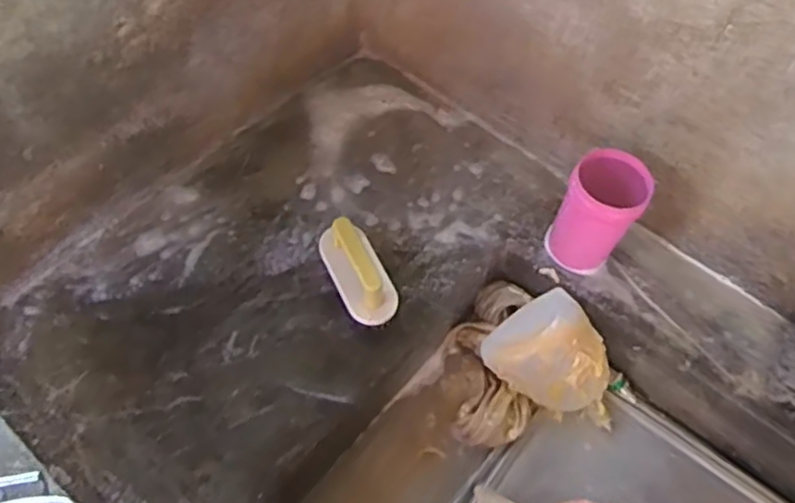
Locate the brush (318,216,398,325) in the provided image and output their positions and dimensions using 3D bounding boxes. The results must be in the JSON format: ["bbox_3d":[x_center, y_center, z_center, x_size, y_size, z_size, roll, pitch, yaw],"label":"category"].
[{"bbox_3d":[-0.046,0.026,0.784,0.059,0.069,0.129,-22,63,-16],"label":"brush"}]

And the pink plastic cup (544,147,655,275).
[{"bbox_3d":[0.241,-0.042,0.802,0.086,0.153,0.080,2,59,-3],"label":"pink plastic cup"}]

